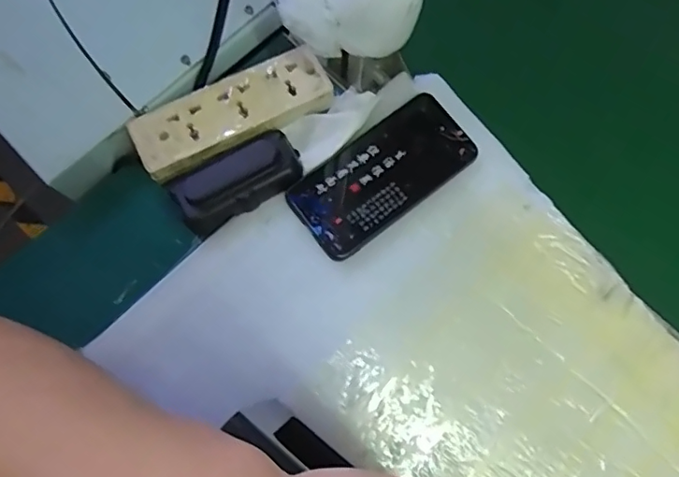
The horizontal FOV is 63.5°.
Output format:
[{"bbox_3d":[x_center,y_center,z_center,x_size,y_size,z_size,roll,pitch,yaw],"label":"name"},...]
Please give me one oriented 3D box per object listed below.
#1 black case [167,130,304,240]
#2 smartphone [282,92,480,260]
[{"bbox_3d":[-0.082,-0.049,0.444,0.103,0.024,0.051,-30,78,-9],"label":"black case"},{"bbox_3d":[0.036,-0.054,0.451,0.150,0.011,0.075,-36,79,-10],"label":"smartphone"}]

